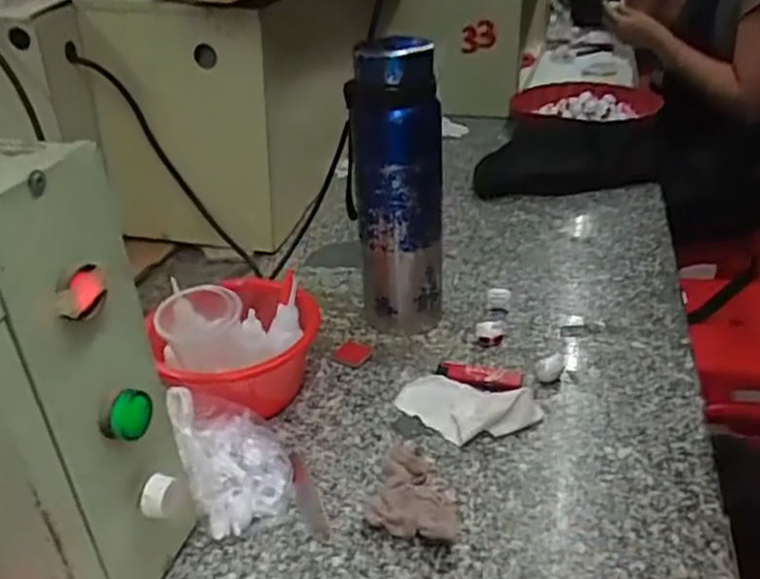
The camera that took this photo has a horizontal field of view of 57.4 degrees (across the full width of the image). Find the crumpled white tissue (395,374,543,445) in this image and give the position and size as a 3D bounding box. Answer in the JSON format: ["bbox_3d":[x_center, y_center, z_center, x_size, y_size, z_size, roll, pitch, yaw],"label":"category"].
[{"bbox_3d":[0.068,0.096,0.579,0.115,0.029,0.059,15,35,27],"label":"crumpled white tissue"}]

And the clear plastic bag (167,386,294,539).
[{"bbox_3d":[-0.109,0.122,0.519,0.079,0.060,0.106,-15,33,-21],"label":"clear plastic bag"}]

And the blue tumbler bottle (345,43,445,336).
[{"bbox_3d":[0.014,-0.088,0.645,0.085,0.277,0.069,-1,30,2],"label":"blue tumbler bottle"}]

